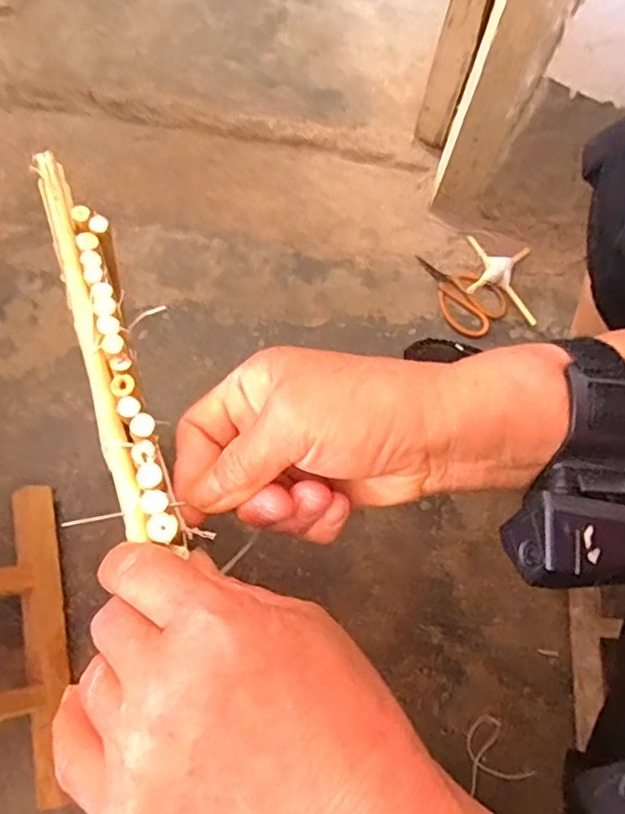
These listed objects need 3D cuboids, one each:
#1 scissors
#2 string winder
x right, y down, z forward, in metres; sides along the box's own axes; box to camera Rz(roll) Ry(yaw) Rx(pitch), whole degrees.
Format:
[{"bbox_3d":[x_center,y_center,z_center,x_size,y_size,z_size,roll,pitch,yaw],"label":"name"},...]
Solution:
[{"bbox_3d":[0.171,-0.138,0.729,0.118,0.013,0.072,40,74,12],"label":"scissors"},{"bbox_3d":[0.229,-0.157,0.729,0.079,0.018,0.107,4,71,0],"label":"string winder"}]

